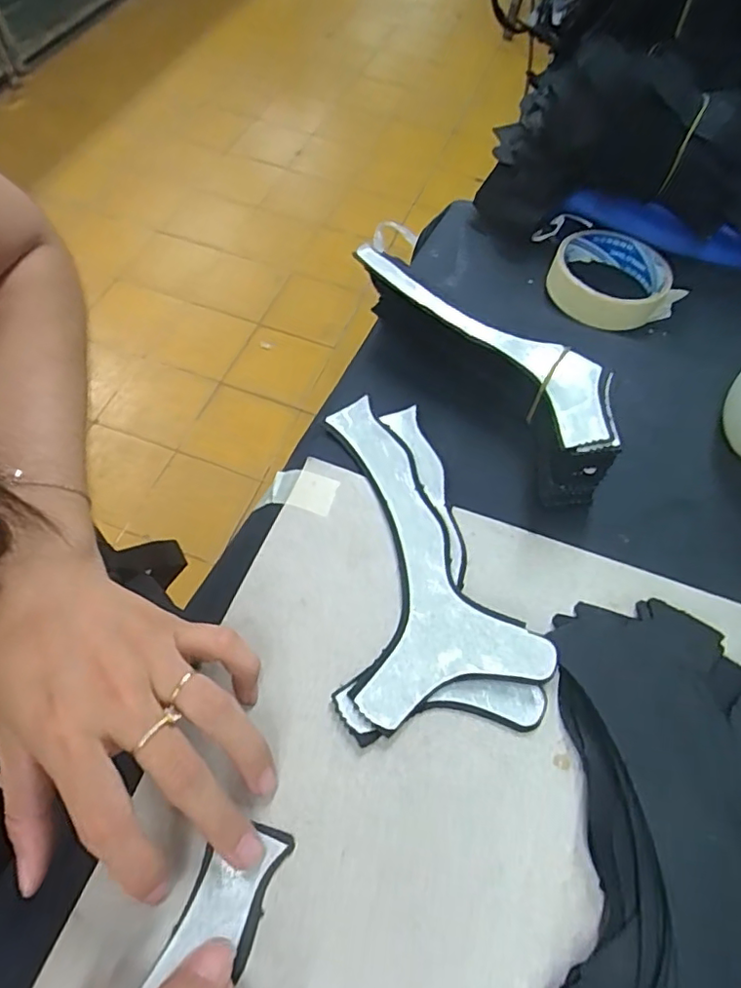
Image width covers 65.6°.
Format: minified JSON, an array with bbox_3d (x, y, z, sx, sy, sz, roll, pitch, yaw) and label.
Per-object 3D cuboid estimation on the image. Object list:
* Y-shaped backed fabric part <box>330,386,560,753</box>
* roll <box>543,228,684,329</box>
[{"bbox_3d":[0.028,0.027,0.307,0.096,0.010,0.184,-5,60,-5],"label":"Y-shaped backed fabric part"},{"bbox_3d":[0.180,-0.164,0.434,0.089,0.024,0.089,1,60,-2],"label":"roll"}]

